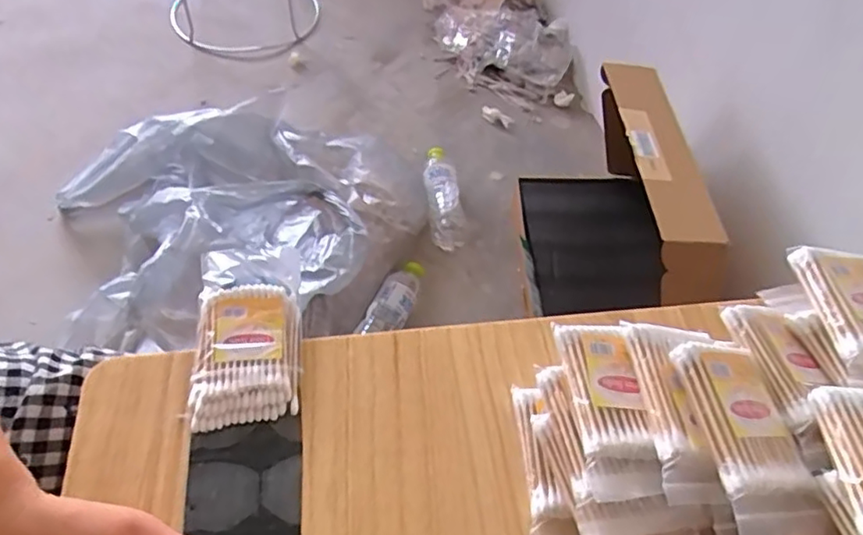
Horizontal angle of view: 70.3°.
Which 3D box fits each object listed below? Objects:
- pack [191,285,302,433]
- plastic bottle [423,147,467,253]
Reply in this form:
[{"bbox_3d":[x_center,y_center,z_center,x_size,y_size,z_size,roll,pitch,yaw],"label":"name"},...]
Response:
[{"bbox_3d":[-0.112,0.053,0.376,0.060,0.017,0.088,-4,54,-7],"label":"pack"},{"bbox_3d":[0.021,-0.134,1.147,0.064,0.066,0.219,-6,55,-8],"label":"plastic bottle"}]

